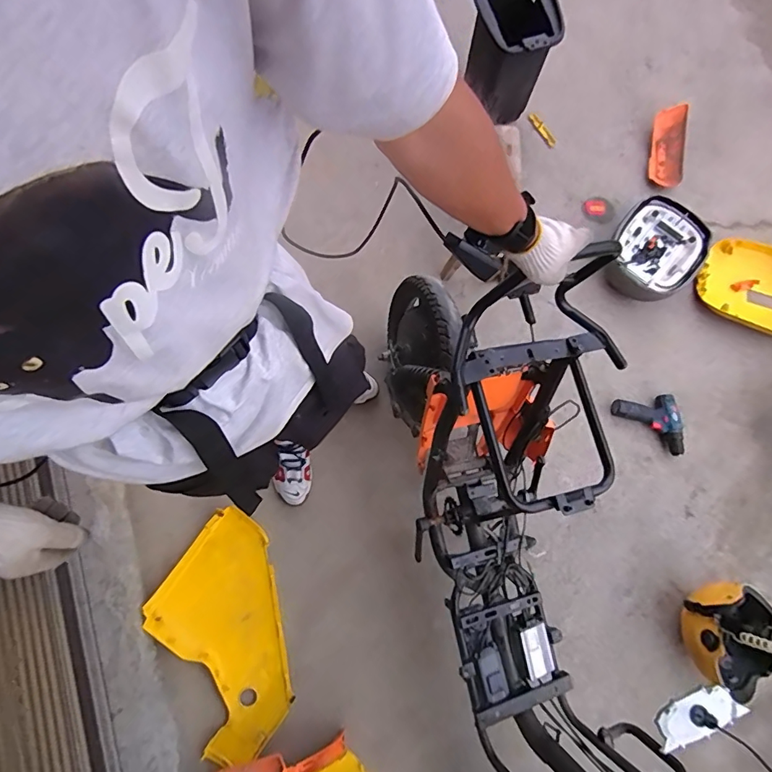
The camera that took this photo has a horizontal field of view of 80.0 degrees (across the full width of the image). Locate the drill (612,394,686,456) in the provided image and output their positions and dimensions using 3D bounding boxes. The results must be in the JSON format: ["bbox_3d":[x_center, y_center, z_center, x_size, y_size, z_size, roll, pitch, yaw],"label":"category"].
[{"bbox_3d":[0.809,0.088,1.391,0.229,0.065,0.143,37,77,8],"label":"drill"}]

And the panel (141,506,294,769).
[{"bbox_3d":[-0.426,0.624,1.167,0.304,0.051,0.575,-13,76,-5],"label":"panel"}]

